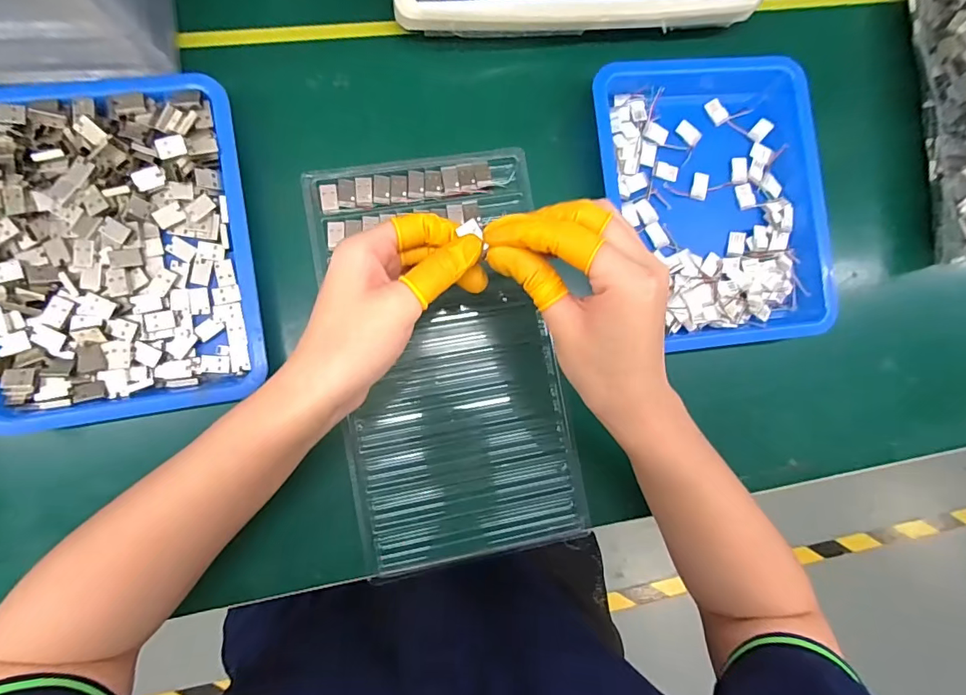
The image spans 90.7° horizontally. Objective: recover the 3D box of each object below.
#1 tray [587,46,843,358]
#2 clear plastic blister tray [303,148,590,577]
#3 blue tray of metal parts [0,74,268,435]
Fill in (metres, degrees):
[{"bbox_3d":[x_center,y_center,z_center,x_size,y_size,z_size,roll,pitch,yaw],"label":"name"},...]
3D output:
[{"bbox_3d":[0.178,-0.112,0.367,0.164,0.025,0.219,-10,90,-7],"label":"tray"},{"bbox_3d":[-0.025,0.006,0.351,0.158,0.013,0.289,-9,90,-7],"label":"clear plastic blister tray"},{"bbox_3d":[-0.240,-0.064,0.313,0.170,0.026,0.215,-8,90,-7],"label":"blue tray of metal parts"}]

